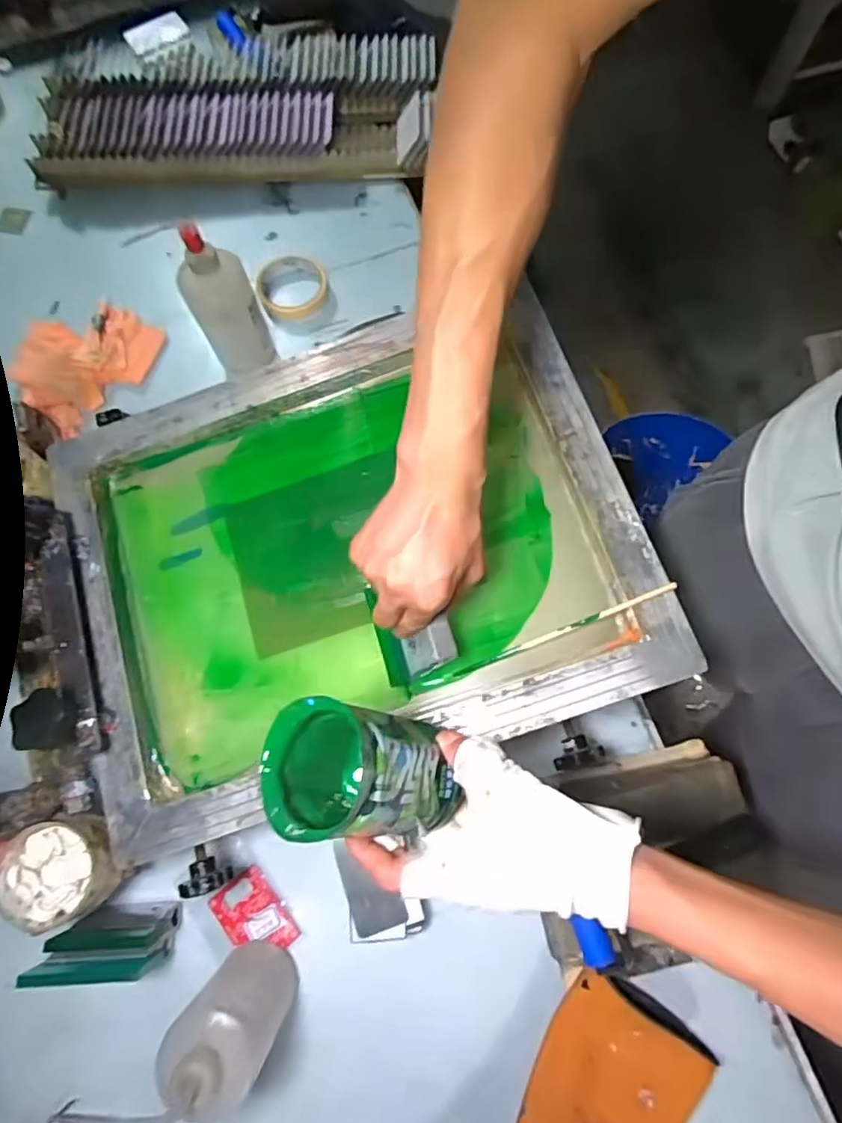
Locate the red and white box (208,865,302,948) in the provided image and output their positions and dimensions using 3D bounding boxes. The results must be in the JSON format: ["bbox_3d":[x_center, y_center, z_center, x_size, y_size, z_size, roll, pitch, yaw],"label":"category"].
[{"bbox_3d":[-0.162,0.344,0.567,0.051,0.011,0.080,-39,76,-9],"label":"red and white box"}]

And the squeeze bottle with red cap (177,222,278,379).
[{"bbox_3d":[-0.213,-0.277,0.654,0.073,0.189,0.062,-29,75,-7],"label":"squeeze bottle with red cap"}]

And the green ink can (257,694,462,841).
[{"bbox_3d":[-0.032,0.126,0.352,0.076,0.120,0.071,1,70,32],"label":"green ink can"}]

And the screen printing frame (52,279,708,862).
[{"bbox_3d":[-0.066,-0.014,0.522,0.486,0.059,0.394,-20,75,5],"label":"screen printing frame"}]

